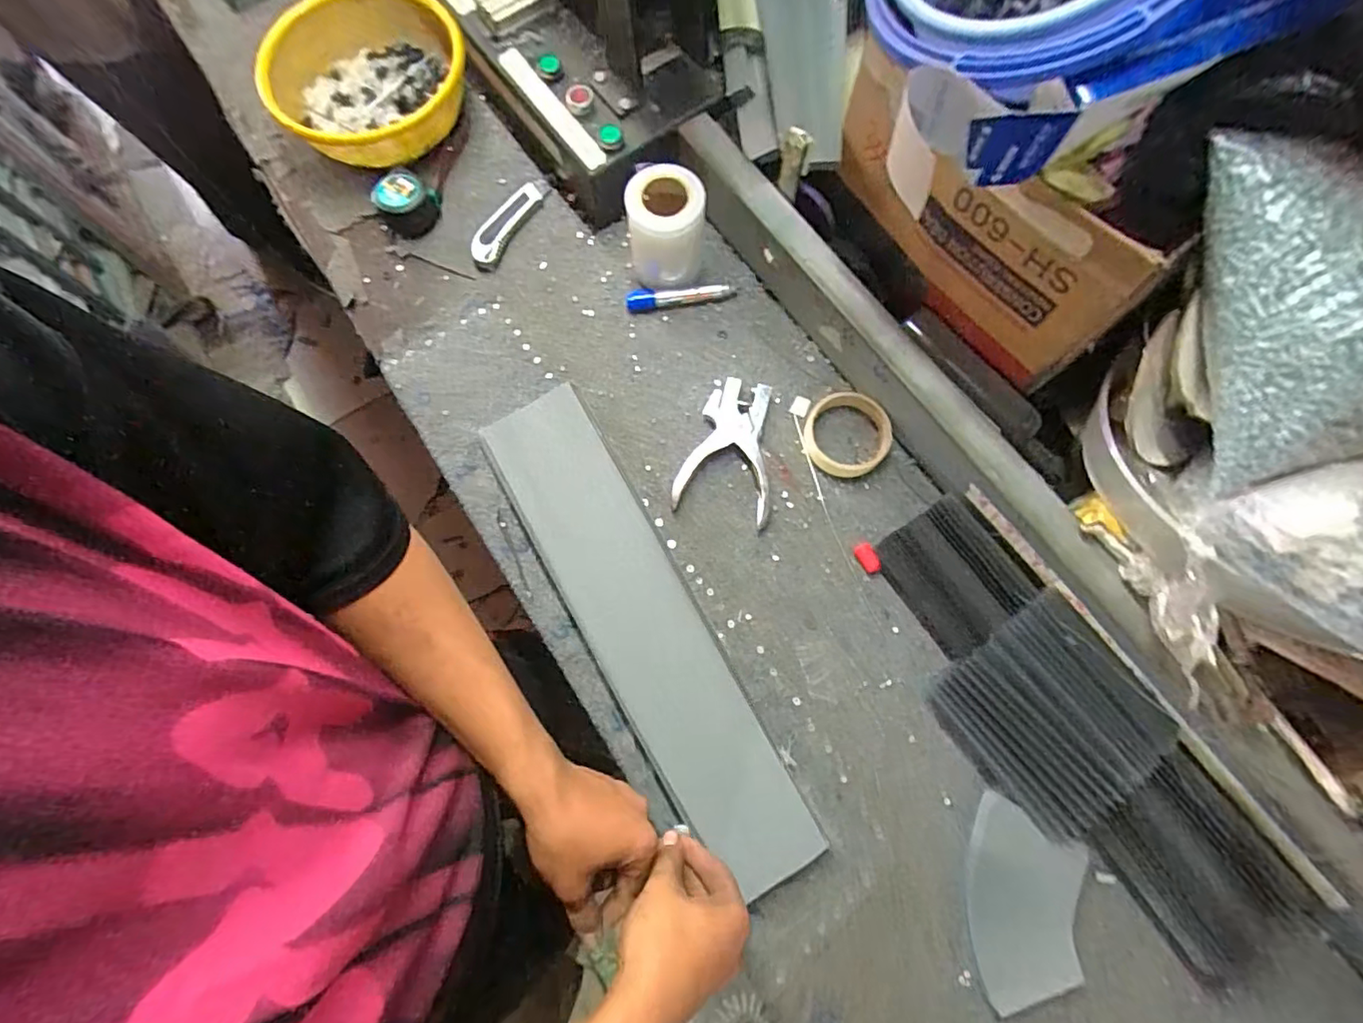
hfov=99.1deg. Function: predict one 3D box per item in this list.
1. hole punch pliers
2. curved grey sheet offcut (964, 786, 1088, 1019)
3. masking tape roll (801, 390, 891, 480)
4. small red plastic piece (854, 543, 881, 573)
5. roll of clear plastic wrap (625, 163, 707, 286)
[{"bbox_3d":[0.046,-0.067,0.599,0.094,0.013,0.146,7,75,3],"label":"hole punch pliers"},{"bbox_3d":[0.285,0.326,0.484,0.082,0.024,0.151,9,75,4],"label":"curved grey sheet offcut"},{"bbox_3d":[0.170,-0.079,0.597,0.084,0.025,0.083,0,74,1],"label":"masking tape roll"},{"bbox_3d":[0.182,0.047,0.571,0.016,0.013,0.030,-31,76,-7],"label":"small red plastic piece"},{"bbox_3d":[-0.017,-0.303,0.623,0.081,0.100,0.080,-12,75,-2],"label":"roll of clear plastic wrap"}]

